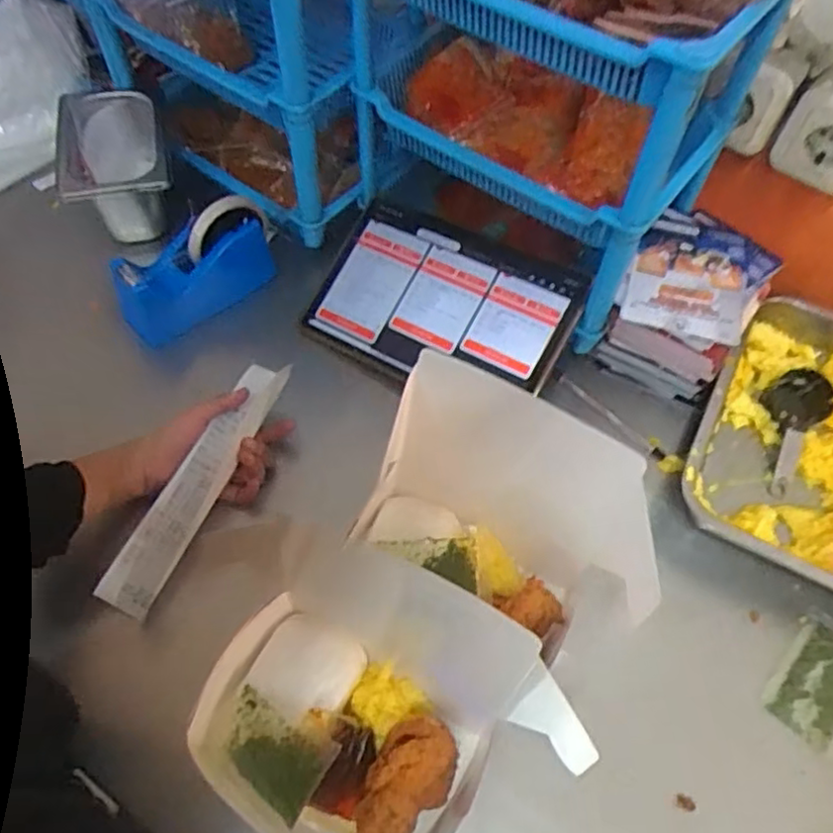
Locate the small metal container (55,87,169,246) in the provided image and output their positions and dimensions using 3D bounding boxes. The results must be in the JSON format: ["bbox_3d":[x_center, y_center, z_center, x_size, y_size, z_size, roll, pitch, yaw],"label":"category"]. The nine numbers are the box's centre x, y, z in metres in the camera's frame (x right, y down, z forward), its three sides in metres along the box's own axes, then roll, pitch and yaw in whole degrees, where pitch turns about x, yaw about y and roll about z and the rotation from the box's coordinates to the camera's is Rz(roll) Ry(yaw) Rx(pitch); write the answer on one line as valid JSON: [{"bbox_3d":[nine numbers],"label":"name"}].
[{"bbox_3d":[-0.326,-0.268,0.745,0.105,0.097,0.161,-14,60,-10],"label":"small metal container"}]

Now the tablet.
[{"bbox_3d":[0.021,-0.114,0.682,0.261,0.016,0.159,27,84,20],"label":"tablet"}]

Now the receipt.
[{"bbox_3d":[-0.183,0.055,0.567,0.049,0.025,0.227,26,73,14],"label":"receipt"}]

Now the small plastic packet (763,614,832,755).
[{"bbox_3d":[0.322,0.209,0.539,0.100,0.006,0.055,-39,67,-23],"label":"small plastic packet"}]

